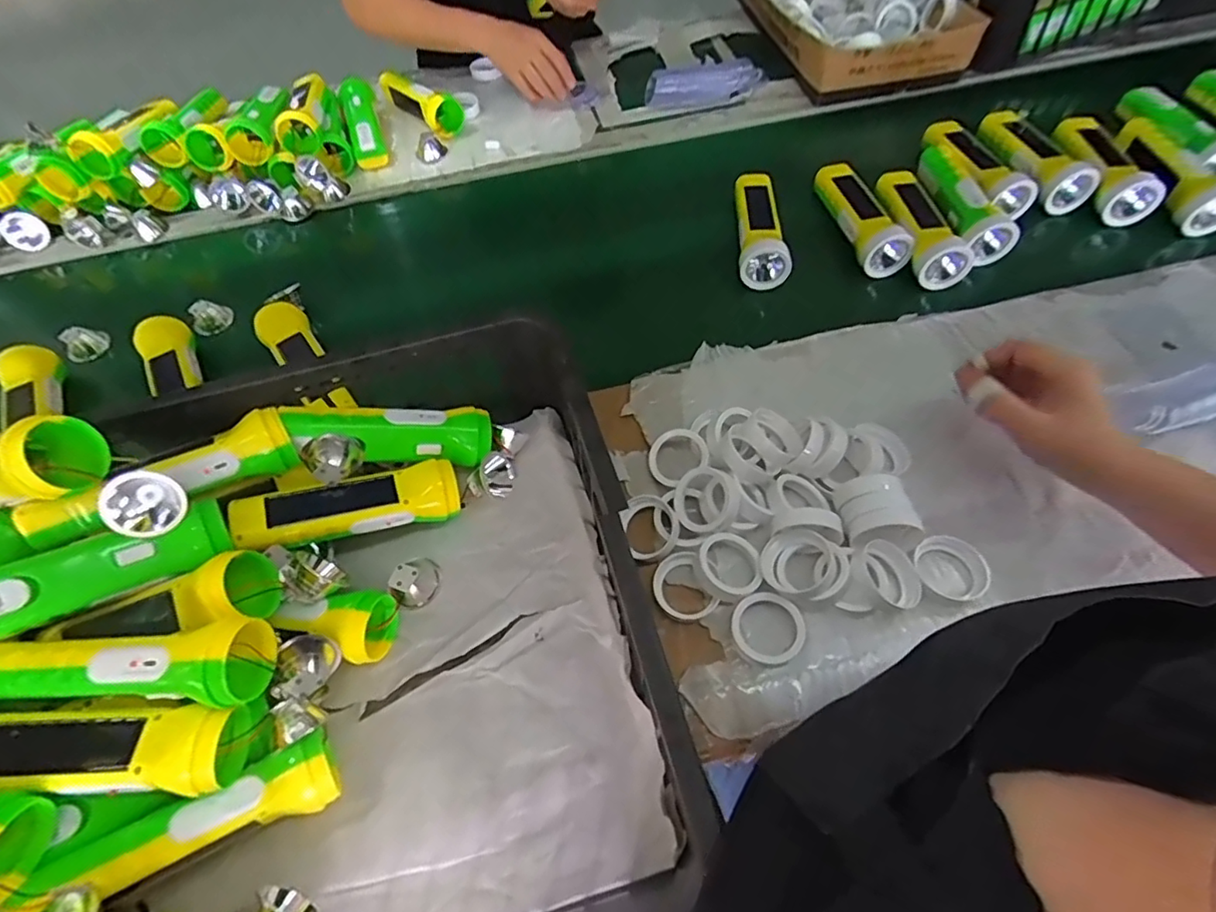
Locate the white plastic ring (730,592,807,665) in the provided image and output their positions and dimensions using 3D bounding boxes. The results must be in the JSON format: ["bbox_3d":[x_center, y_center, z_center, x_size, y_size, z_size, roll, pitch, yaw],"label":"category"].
[{"bbox_3d":[0.122,0.131,0.435,0.054,0.017,0.052,-4,61,8],"label":"white plastic ring"}]

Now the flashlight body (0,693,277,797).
[{"bbox_3d":[-0.306,0.175,0.342,0.174,0.047,0.051,7,58,-16],"label":"flashlight body"}]

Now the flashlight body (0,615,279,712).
[{"bbox_3d":[-0.293,0.123,0.340,0.157,0.046,0.050,3,59,-11],"label":"flashlight body"}]

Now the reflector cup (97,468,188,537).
[{"bbox_3d":[-0.308,0.030,0.381,0.045,0.038,0.043,-3,97,-26],"label":"reflector cup"}]

